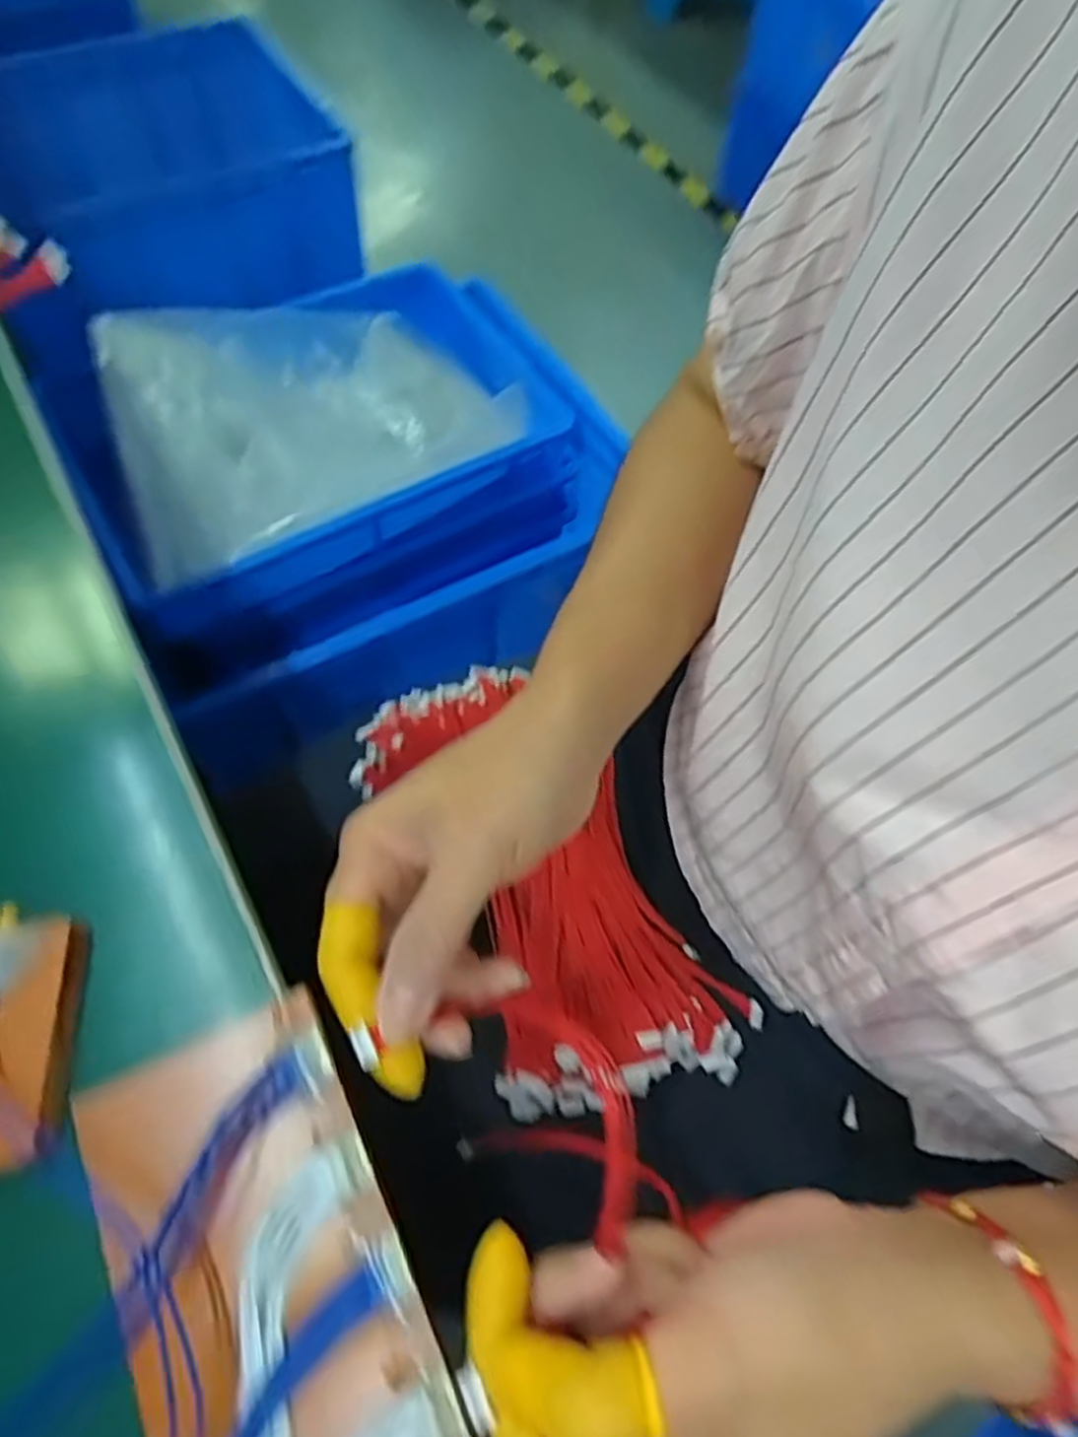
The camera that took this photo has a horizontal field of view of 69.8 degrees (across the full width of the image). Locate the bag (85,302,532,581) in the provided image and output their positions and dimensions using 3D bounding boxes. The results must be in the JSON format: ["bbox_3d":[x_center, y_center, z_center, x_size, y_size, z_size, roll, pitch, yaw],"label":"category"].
[{"bbox_3d":[-0.214,-0.291,0.743,0.351,0.103,0.261,-26,66,-17],"label":"bag"}]

